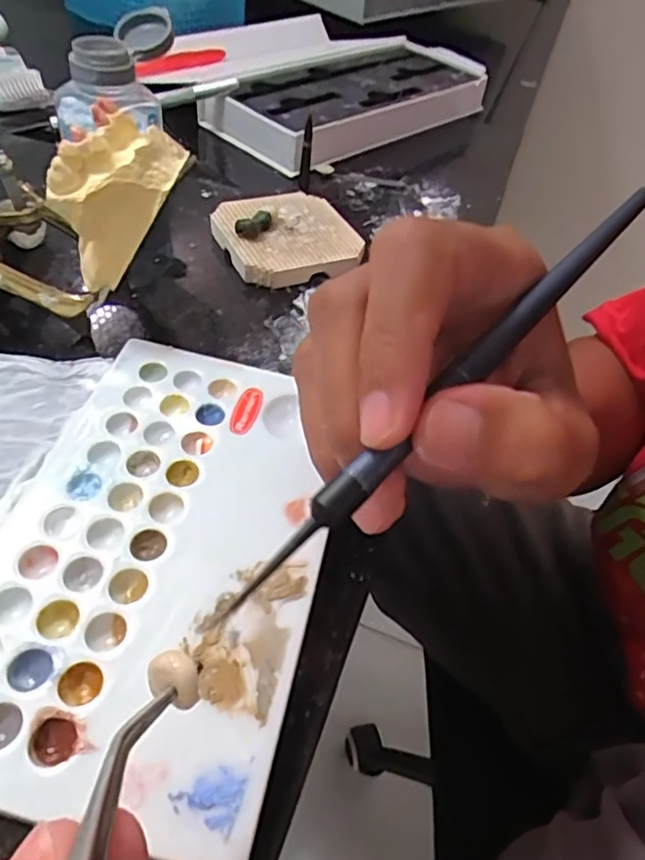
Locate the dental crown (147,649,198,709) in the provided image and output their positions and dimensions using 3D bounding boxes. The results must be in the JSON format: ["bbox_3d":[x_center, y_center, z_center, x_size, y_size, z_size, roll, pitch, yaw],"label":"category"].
[{"bbox_3d":[-0.029,0.048,0.115,0.009,0.006,0.009,-13,49,-19],"label":"dental crown"}]

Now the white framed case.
[{"bbox_3d":[0.029,-0.241,0.430,0.093,0.024,0.222,36,52,22],"label":"white framed case"}]

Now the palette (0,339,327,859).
[{"bbox_3d":[-0.050,0.030,0.182,0.097,0.011,0.149,12,47,2],"label":"palette"}]

